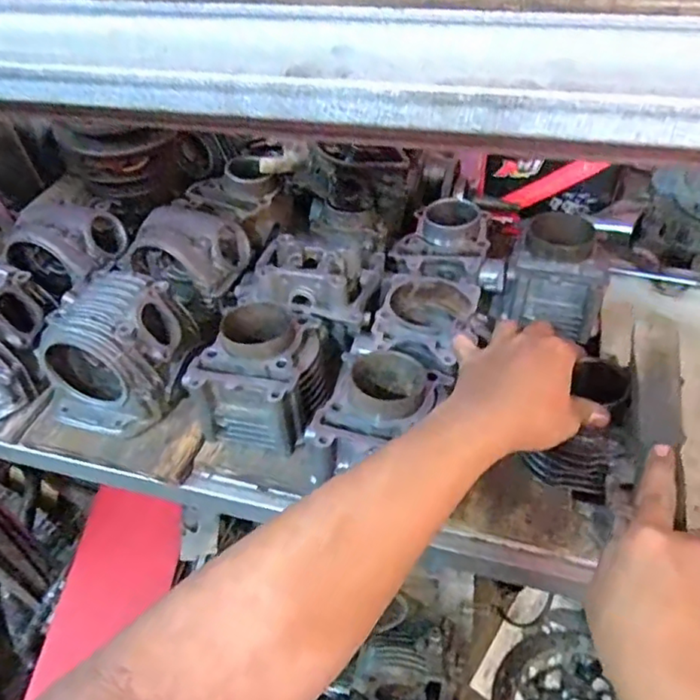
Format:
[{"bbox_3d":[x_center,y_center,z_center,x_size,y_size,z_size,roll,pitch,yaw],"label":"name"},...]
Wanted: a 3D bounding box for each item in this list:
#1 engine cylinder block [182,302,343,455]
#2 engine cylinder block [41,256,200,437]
[{"bbox_3d":[-0.073,0.021,0.552,0.109,0.078,0.119,15,48,18],"label":"engine cylinder block"},{"bbox_3d":[-0.219,0.001,0.569,0.107,0.100,0.135,23,52,25],"label":"engine cylinder block"}]

